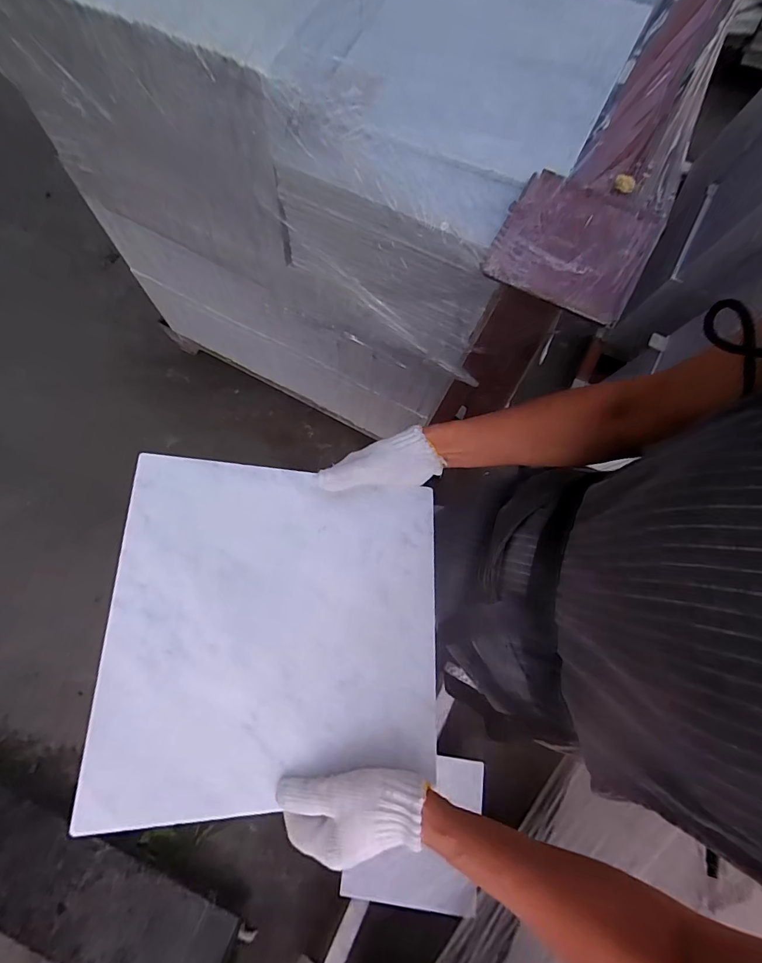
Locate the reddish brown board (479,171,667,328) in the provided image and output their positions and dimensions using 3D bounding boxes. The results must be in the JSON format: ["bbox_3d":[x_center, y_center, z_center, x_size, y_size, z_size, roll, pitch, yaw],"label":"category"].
[{"bbox_3d":[0.195,-0.241,0.441,0.141,0.010,0.142,28,79,8],"label":"reddish brown board"}]

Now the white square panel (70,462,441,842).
[{"bbox_3d":[-0.087,0.134,0.416,0.296,0.011,0.294,7,72,-19],"label":"white square panel"}]

